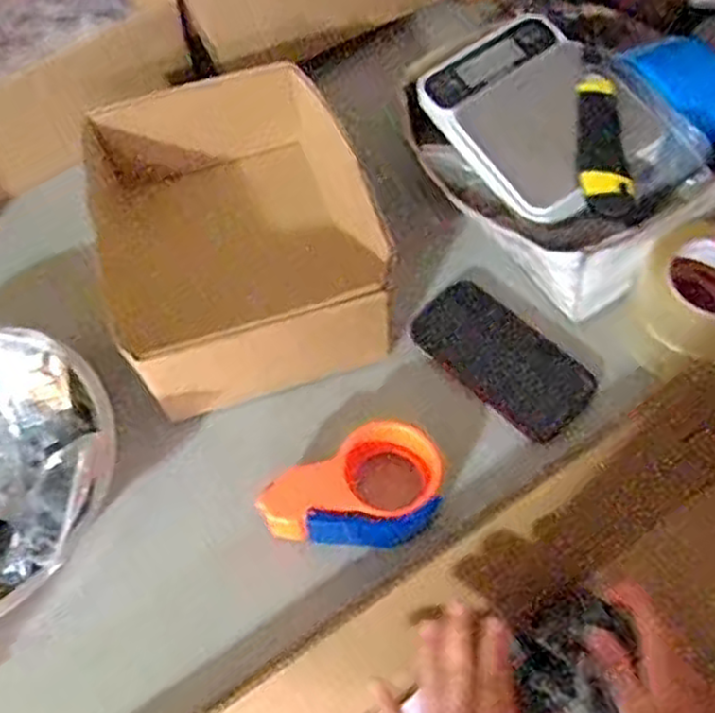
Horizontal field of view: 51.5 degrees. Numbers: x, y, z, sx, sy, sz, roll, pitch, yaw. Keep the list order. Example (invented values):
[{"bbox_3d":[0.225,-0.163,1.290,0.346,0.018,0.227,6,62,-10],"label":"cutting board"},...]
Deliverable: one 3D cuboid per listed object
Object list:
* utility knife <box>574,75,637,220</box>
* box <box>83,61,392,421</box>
[{"bbox_3d":[0.204,-0.178,0.625,0.036,0.031,0.134,0,61,3],"label":"utility knife"},{"bbox_3d":[-0.107,-0.110,0.700,0.218,0.106,0.316,-16,61,-6],"label":"box"}]

